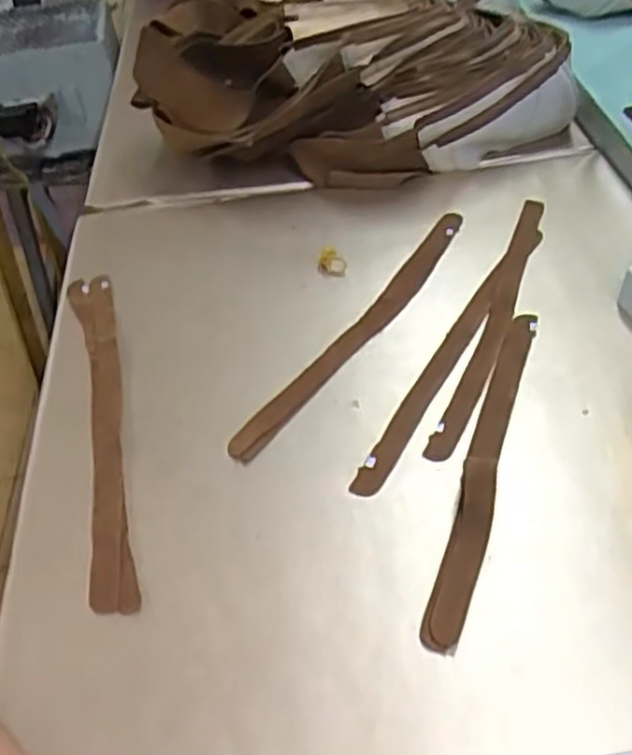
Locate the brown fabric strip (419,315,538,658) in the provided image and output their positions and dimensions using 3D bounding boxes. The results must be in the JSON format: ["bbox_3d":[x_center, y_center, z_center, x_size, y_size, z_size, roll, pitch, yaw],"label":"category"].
[{"bbox_3d":[0.114,0.045,0.480,0.022,0.022,0.277,12,49,17],"label":"brown fabric strip"}]

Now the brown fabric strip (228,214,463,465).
[{"bbox_3d":[0.040,-0.045,0.581,0.029,0.006,0.317,24,53,26],"label":"brown fabric strip"}]

